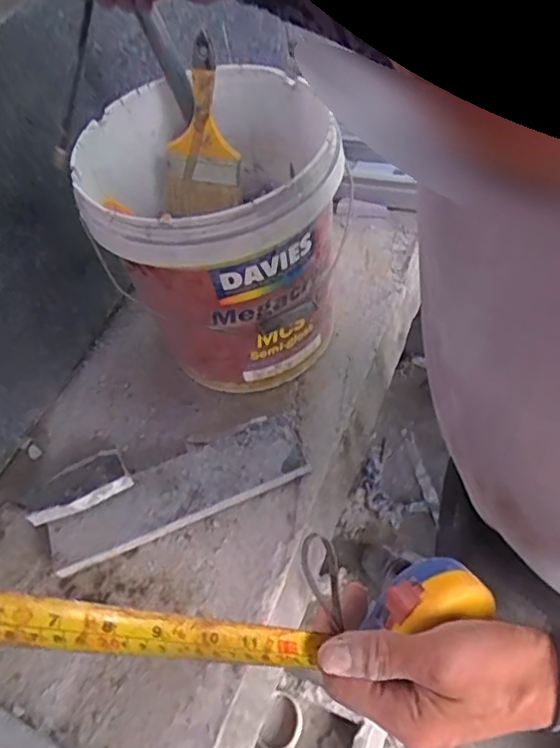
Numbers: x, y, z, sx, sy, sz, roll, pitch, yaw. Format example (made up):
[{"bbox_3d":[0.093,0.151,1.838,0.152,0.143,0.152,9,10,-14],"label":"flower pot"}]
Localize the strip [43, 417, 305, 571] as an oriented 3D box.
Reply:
[{"bbox_3d":[-0.128,0.143,0.750,0.319,0.035,0.093,-22,53,-6],"label":"strip"}]

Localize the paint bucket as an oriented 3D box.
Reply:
[{"bbox_3d":[-0.075,-0.170,0.780,0.266,0.322,0.298,-13,52,1],"label":"paint bucket"}]

